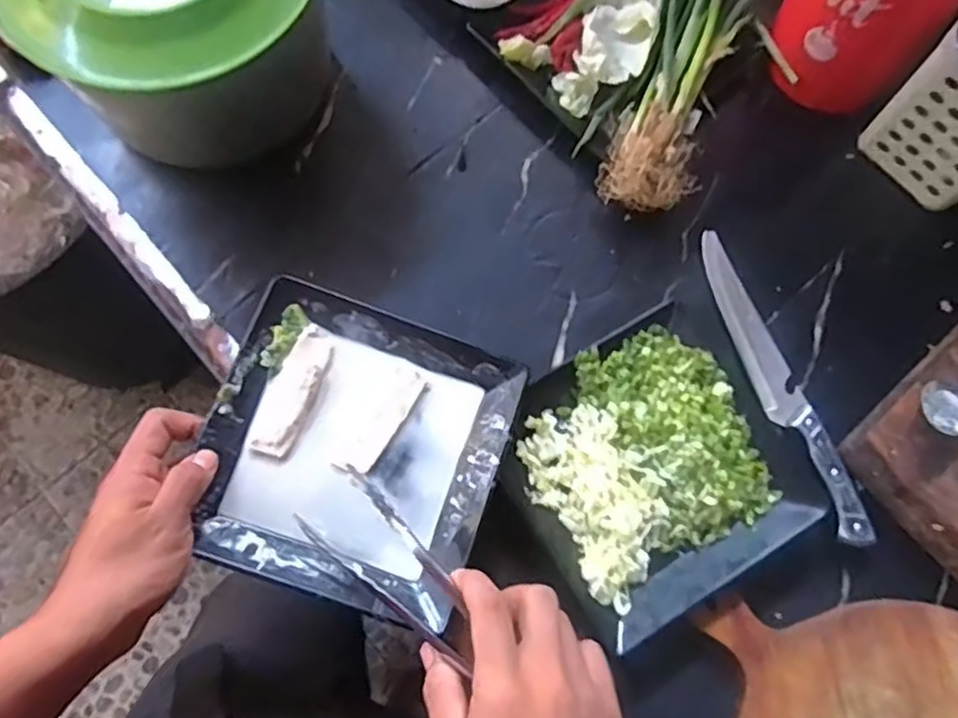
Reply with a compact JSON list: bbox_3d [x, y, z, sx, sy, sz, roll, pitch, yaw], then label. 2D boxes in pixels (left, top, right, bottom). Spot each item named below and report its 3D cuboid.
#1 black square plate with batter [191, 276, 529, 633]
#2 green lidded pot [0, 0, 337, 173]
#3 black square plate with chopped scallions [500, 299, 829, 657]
[{"bbox_3d":[-0.083,0.061,0.478,0.190,0.038,0.195,18,77,5],"label":"black square plate with batter"},{"bbox_3d":[-0.225,-0.276,0.534,0.226,0.148,0.204,29,76,5],"label":"green lidded pot"},{"bbox_3d":[0.134,0.078,0.520,0.207,0.052,0.191,-32,79,-10],"label":"black square plate with chopped scallions"}]

